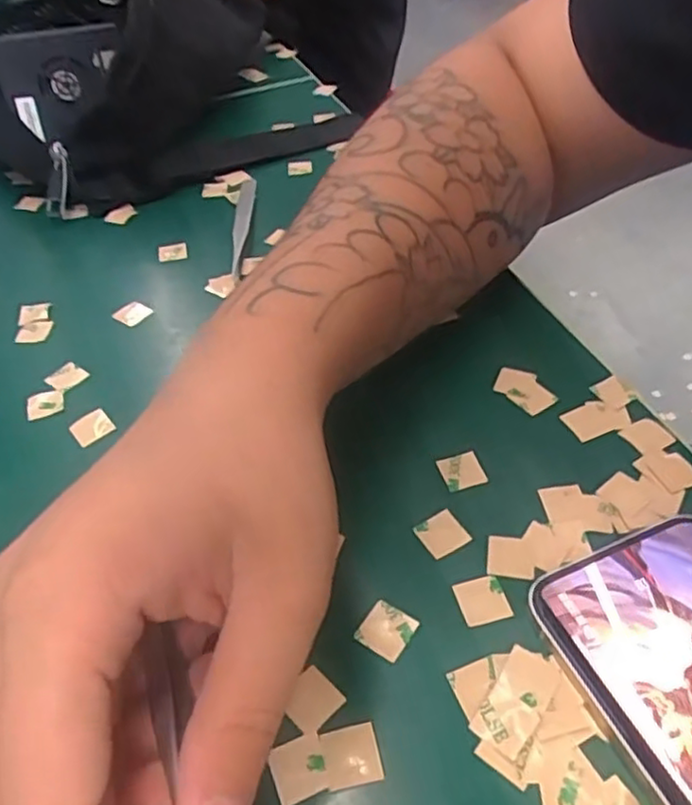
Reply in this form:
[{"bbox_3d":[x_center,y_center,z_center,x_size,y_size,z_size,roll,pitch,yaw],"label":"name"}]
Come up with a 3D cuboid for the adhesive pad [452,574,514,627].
[{"bbox_3d":[0.044,0.063,0.214,0.015,0.004,0.015,-14,45,-7],"label":"adhesive pad"}]

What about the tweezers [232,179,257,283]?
[{"bbox_3d":[-0.059,-0.107,0.383,0.010,0.013,0.106,-5,44,1],"label":"tweezers"}]

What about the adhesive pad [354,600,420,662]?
[{"bbox_3d":[0.013,0.071,0.209,0.016,0.004,0.015,27,58,25],"label":"adhesive pad"}]

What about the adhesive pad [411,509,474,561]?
[{"bbox_3d":[0.034,0.046,0.232,0.015,0.004,0.015,-26,52,-16],"label":"adhesive pad"}]

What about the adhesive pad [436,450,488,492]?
[{"bbox_3d":[0.044,0.026,0.250,0.015,0.004,0.015,-18,49,-8],"label":"adhesive pad"}]

